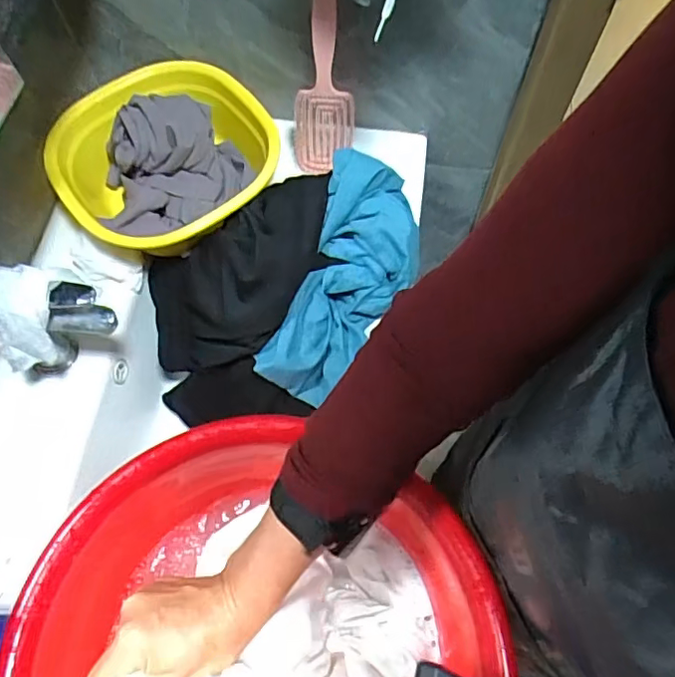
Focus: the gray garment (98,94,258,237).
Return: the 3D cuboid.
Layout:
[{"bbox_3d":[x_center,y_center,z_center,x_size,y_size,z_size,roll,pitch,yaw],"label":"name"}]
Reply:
[{"bbox_3d":[-0.220,-0.223,0.706,0.197,0.098,0.149,-41,71,-16],"label":"gray garment"}]

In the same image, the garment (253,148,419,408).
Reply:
[{"bbox_3d":[0.010,-0.061,0.653,0.146,0.077,0.292,24,97,11],"label":"garment"}]

